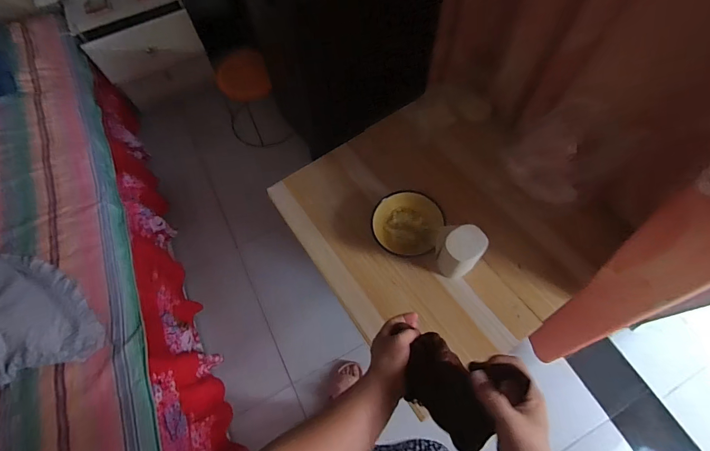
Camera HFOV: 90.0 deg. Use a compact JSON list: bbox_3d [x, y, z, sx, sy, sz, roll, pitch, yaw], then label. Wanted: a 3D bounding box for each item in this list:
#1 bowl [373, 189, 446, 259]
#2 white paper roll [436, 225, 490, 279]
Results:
[{"bbox_3d":[0.131,-0.002,0.889,0.171,0.087,0.142,14,66,10],"label":"bowl"},{"bbox_3d":[0.233,0.060,0.811,0.104,0.143,0.079,27,69,15],"label":"white paper roll"}]

